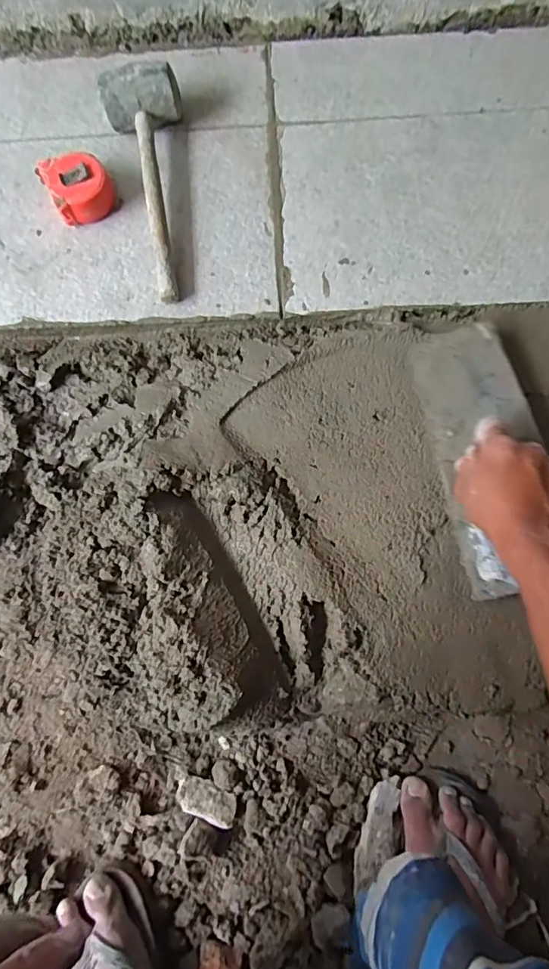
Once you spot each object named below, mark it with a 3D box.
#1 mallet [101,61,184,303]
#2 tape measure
[{"bbox_3d":[-0.133,-0.362,0.565,0.092,0.062,0.283,-15,80,-2],"label":"mallet"},{"bbox_3d":[-0.238,-0.363,0.581,0.075,0.044,0.078,-31,80,-5],"label":"tape measure"}]

